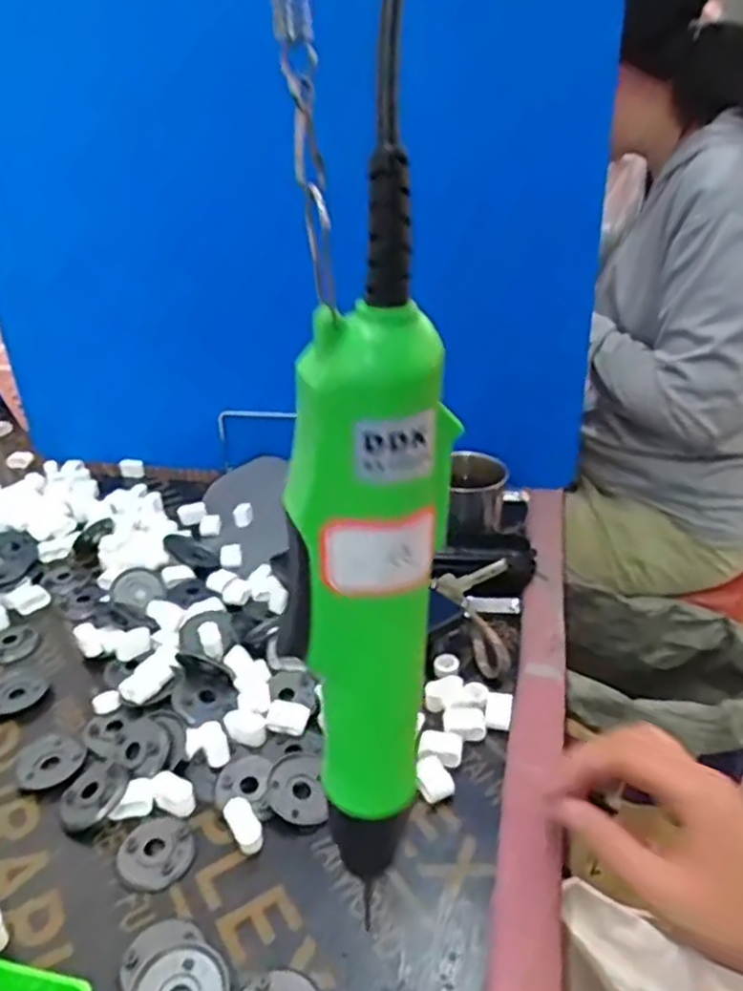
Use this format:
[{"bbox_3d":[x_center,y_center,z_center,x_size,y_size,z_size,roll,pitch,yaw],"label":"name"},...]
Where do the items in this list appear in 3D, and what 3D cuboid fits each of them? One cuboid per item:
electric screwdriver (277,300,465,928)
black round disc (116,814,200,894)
[{"bbox_3d":[-0.001,0.029,0.207,0.030,0.162,0.034,17,34,32],"label":"electric screwdriver"},{"bbox_3d":[-0.115,0.191,0.382,0.040,0.006,0.041,0,30,0],"label":"black round disc"}]

